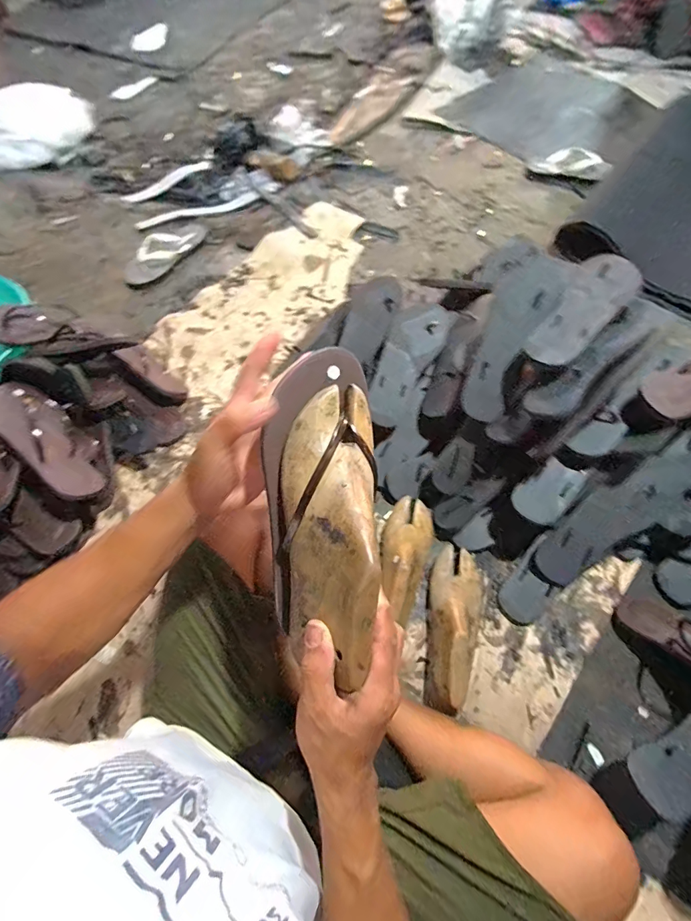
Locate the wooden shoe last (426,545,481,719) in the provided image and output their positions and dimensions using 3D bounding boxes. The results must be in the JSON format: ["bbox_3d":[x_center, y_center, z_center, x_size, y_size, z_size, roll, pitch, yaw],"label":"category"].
[{"bbox_3d":[0.168,0.251,0.629,0.084,0.092,0.234,13,53,8],"label":"wooden shoe last"}]

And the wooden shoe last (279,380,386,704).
[{"bbox_3d":[-0.012,0.051,0.328,0.076,0.049,0.225,-3,76,0],"label":"wooden shoe last"}]

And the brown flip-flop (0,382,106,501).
[{"bbox_3d":[-0.495,-0.038,0.676,0.257,0.058,0.090,46,61,5],"label":"brown flip-flop"}]

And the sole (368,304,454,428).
[{"bbox_3d":[0.111,-0.188,0.755,0.093,0.035,0.251,31,79,-3],"label":"sole"}]

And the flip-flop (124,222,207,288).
[{"bbox_3d":[-0.461,-0.543,1.057,0.095,0.047,0.260,30,68,16],"label":"flip-flop"}]

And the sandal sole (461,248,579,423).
[{"bbox_3d":[0.258,-0.198,0.645,0.092,0.053,0.273,26,92,13],"label":"sandal sole"}]

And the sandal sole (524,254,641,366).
[{"bbox_3d":[0.360,-0.227,0.612,0.085,0.011,0.224,32,76,22],"label":"sandal sole"}]

